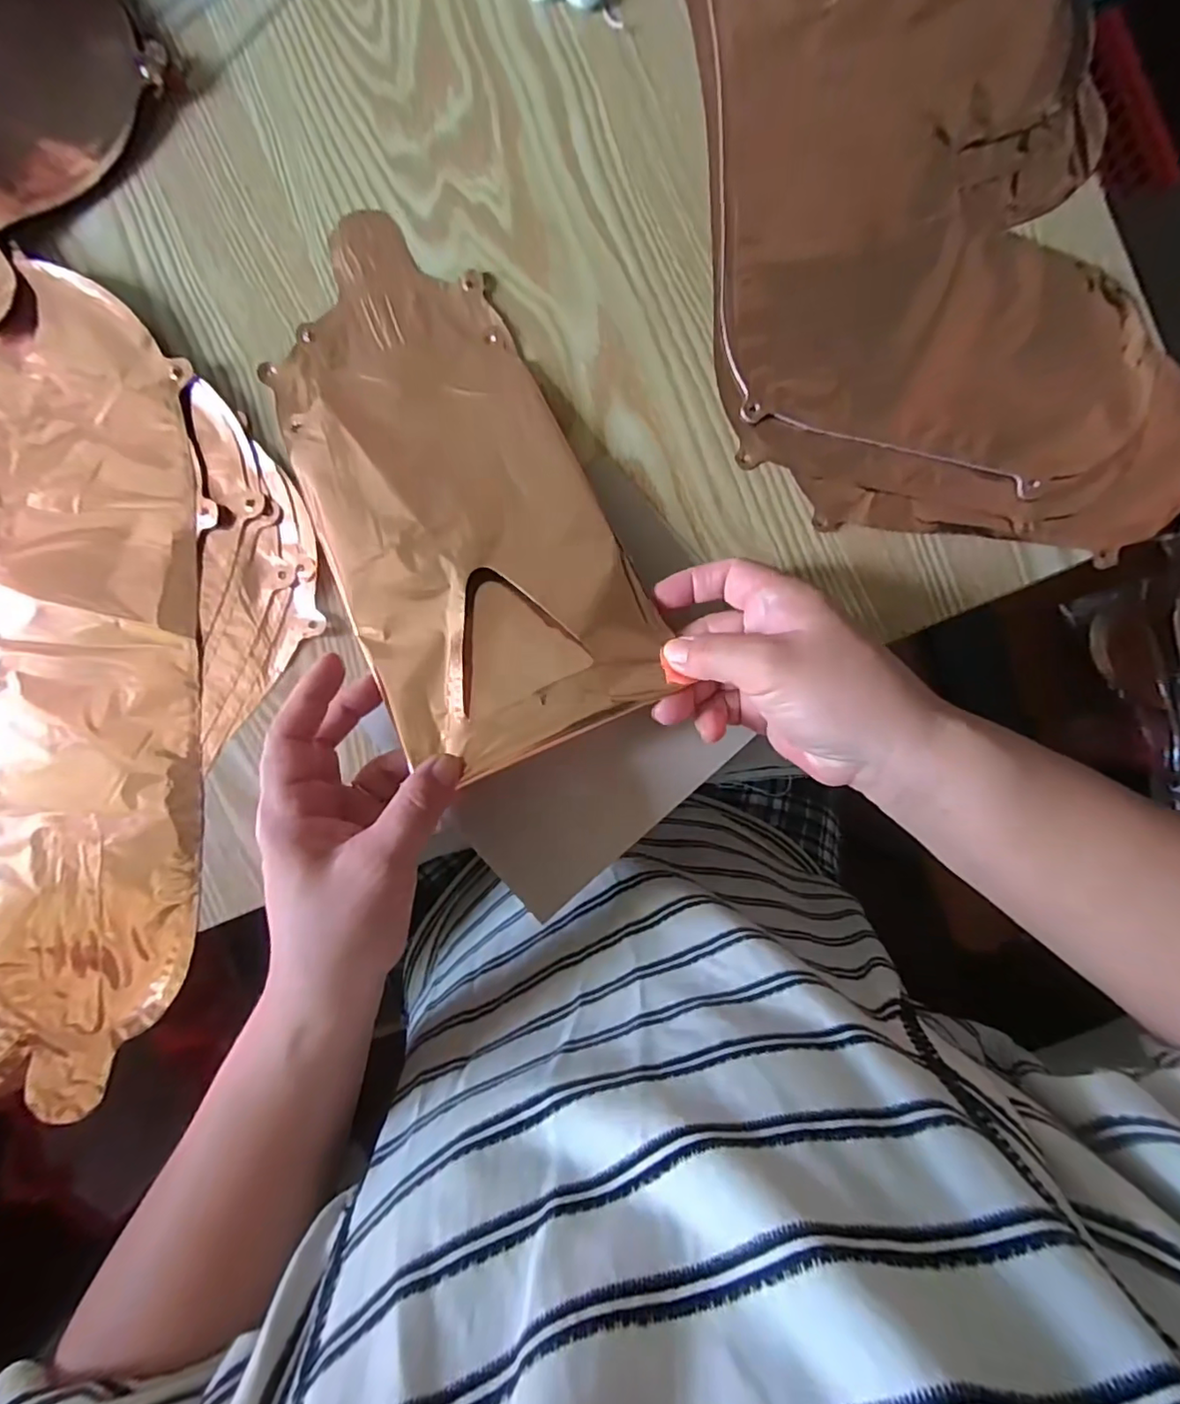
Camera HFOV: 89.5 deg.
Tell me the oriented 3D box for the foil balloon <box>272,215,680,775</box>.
[{"bbox_3d":[-0.073,-0.107,0.299,0.133,0.015,0.280,-24,81,0],"label":"foil balloon"}]

